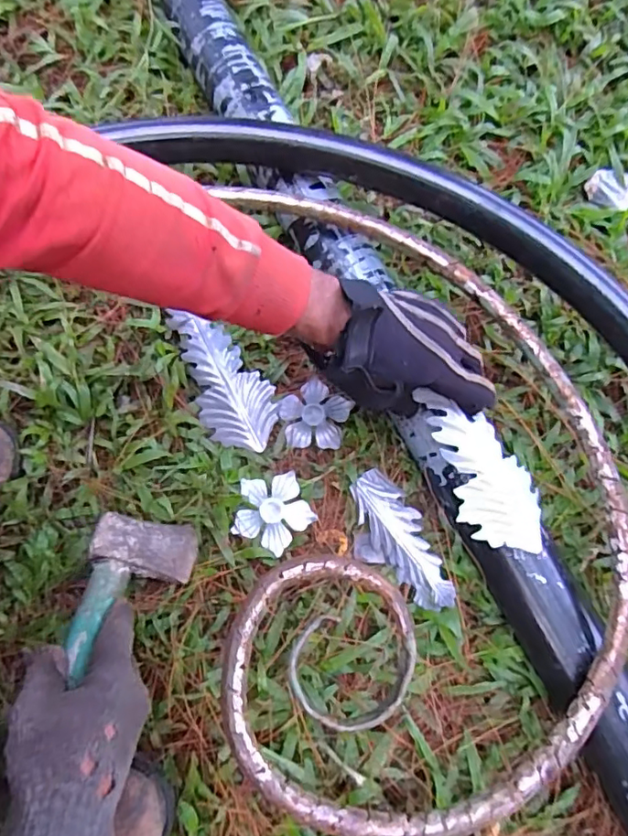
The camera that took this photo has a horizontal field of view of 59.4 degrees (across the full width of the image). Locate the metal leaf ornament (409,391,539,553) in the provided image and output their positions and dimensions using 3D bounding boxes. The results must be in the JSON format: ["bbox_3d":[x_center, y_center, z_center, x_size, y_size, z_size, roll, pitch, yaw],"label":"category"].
[{"bbox_3d":[0.152,0.047,0.498,0.076,0.025,0.159,-30,87,-9],"label":"metal leaf ornament"}]

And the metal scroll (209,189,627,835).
[{"bbox_3d":[0.085,0.027,0.492,0.350,0.032,0.571,-8,75,-3],"label":"metal scroll"}]

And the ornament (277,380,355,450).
[{"bbox_3d":[-0.001,-0.003,0.578,0.071,0.008,0.071,18,75,4],"label":"ornament"}]

